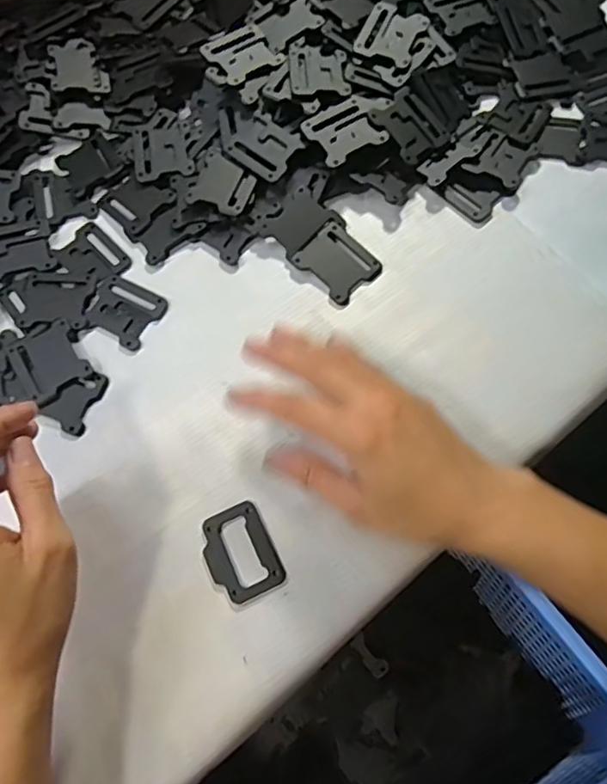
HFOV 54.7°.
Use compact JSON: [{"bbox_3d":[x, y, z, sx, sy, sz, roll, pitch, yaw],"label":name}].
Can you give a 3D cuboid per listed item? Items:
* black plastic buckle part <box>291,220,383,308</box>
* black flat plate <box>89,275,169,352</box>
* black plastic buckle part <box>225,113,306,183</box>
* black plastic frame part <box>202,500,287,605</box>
[{"bbox_3d":[0.024,-0.089,0.405,0.045,0.006,0.050,-42,73,-13],"label":"black plastic buckle part"},{"bbox_3d":[-0.123,-0.056,0.401,0.049,0.004,0.042,28,72,12],"label":"black flat plate"},{"bbox_3d":[-0.029,-0.178,0.423,0.054,0.004,0.040,38,82,18],"label":"black plastic buckle part"},{"bbox_3d":[-0.037,0.093,0.340,0.039,0.004,0.052,-26,70,-8],"label":"black plastic frame part"}]

